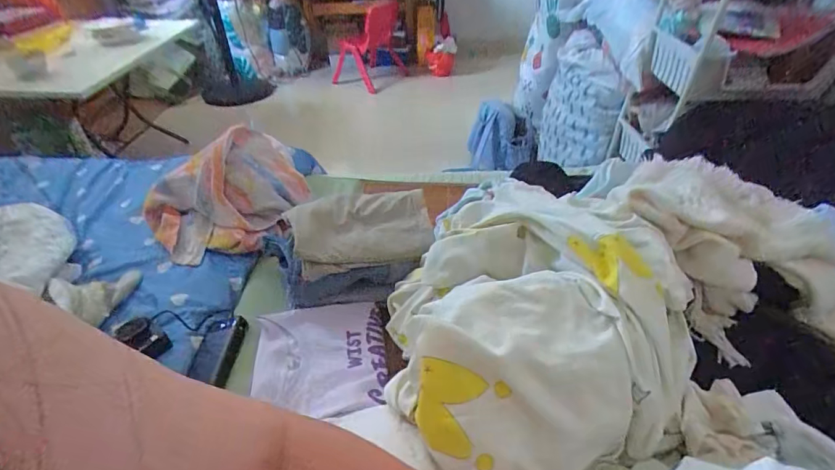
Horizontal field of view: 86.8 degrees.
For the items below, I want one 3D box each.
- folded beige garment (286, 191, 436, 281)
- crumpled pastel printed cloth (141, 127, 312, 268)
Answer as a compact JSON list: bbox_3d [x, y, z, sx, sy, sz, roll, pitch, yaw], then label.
[{"bbox_3d":[-0.113,-0.015,0.828,0.264,0.058,0.184,-4,38,-3],"label":"folded beige garment"},{"bbox_3d":[-0.443,-0.098,1.012,0.314,0.192,0.340,-28,45,-29],"label":"crumpled pastel printed cloth"}]

